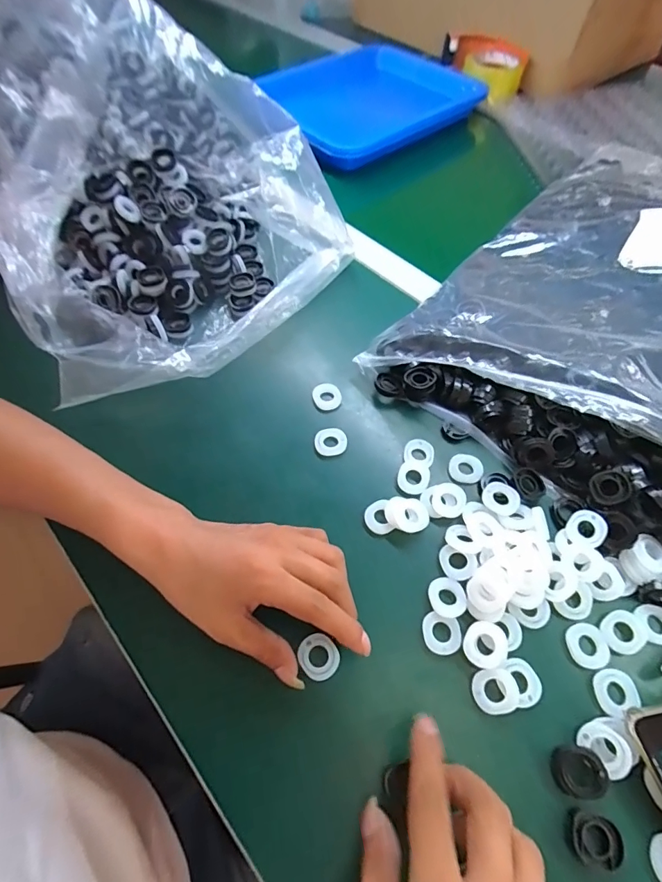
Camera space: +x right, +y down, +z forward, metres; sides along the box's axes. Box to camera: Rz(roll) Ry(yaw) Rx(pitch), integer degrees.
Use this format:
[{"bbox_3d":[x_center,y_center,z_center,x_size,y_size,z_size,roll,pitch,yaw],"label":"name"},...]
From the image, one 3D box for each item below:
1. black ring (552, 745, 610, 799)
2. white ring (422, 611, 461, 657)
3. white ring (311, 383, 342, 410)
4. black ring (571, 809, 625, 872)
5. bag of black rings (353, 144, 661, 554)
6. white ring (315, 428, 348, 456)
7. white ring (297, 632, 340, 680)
[{"bbox_3d":[0.143,0.190,0.248,0.026,0.013,0.026,-5,71,15],"label":"black ring"},{"bbox_3d":[0.074,0.130,0.289,0.025,0.005,0.023,1,58,-1],"label":"white ring"},{"bbox_3d":[-0.004,-0.041,0.394,0.024,0.005,0.028,-15,60,-11],"label":"white ring"},{"bbox_3d":[0.145,0.217,0.234,0.024,0.007,0.022,1,58,-1],"label":"black ring"},{"bbox_3d":[0.267,-0.104,0.376,0.361,0.106,0.324,-40,67,-23],"label":"bag of black rings"},{"bbox_3d":[0.000,0.000,0.368,0.027,0.005,0.025,1,58,-1],"label":"white ring"},{"bbox_3d":[-0.008,0.140,0.280,0.026,0.005,0.027,1,58,-1],"label":"white ring"}]

